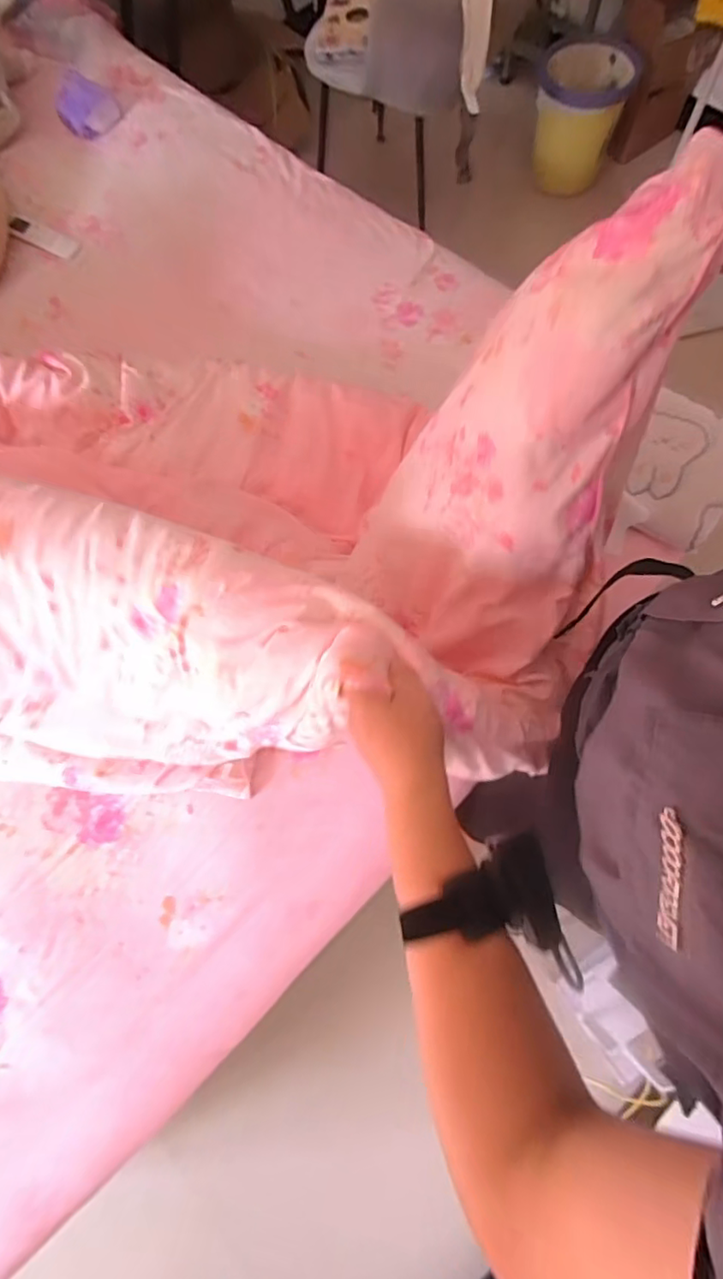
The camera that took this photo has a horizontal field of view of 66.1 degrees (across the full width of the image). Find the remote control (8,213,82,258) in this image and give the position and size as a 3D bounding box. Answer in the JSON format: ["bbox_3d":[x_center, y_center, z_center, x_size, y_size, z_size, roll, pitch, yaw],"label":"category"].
[{"bbox_3d":[-0.647,-0.825,1.141,0.138,0.020,0.042,22,74,-5],"label":"remote control"}]

